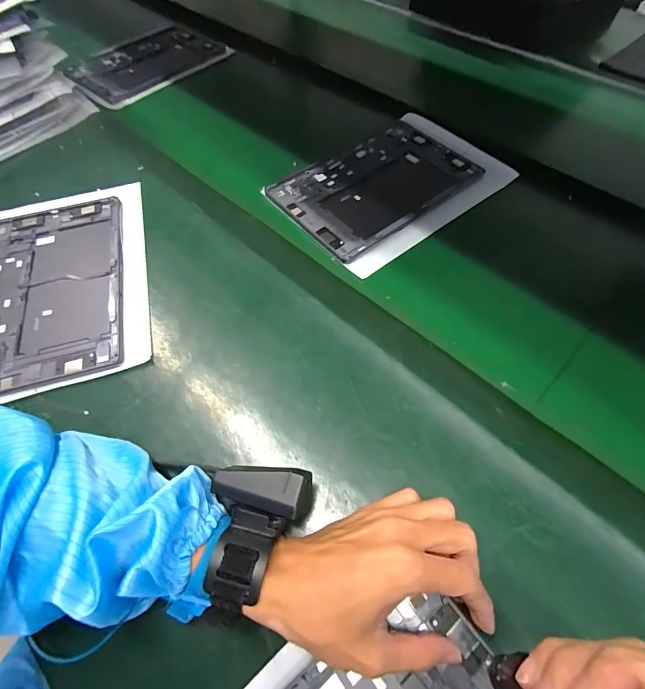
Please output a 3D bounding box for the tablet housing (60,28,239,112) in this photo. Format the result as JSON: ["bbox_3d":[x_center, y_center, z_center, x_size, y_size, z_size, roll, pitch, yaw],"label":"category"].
[{"bbox_3d":[-0.324,-0.529,0.687,0.188,0.016,0.281,34,65,20],"label":"tablet housing"}]

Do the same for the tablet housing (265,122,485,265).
[{"bbox_3d":[0.074,-0.213,0.488,0.252,0.007,0.166,-34,64,-18],"label":"tablet housing"}]

